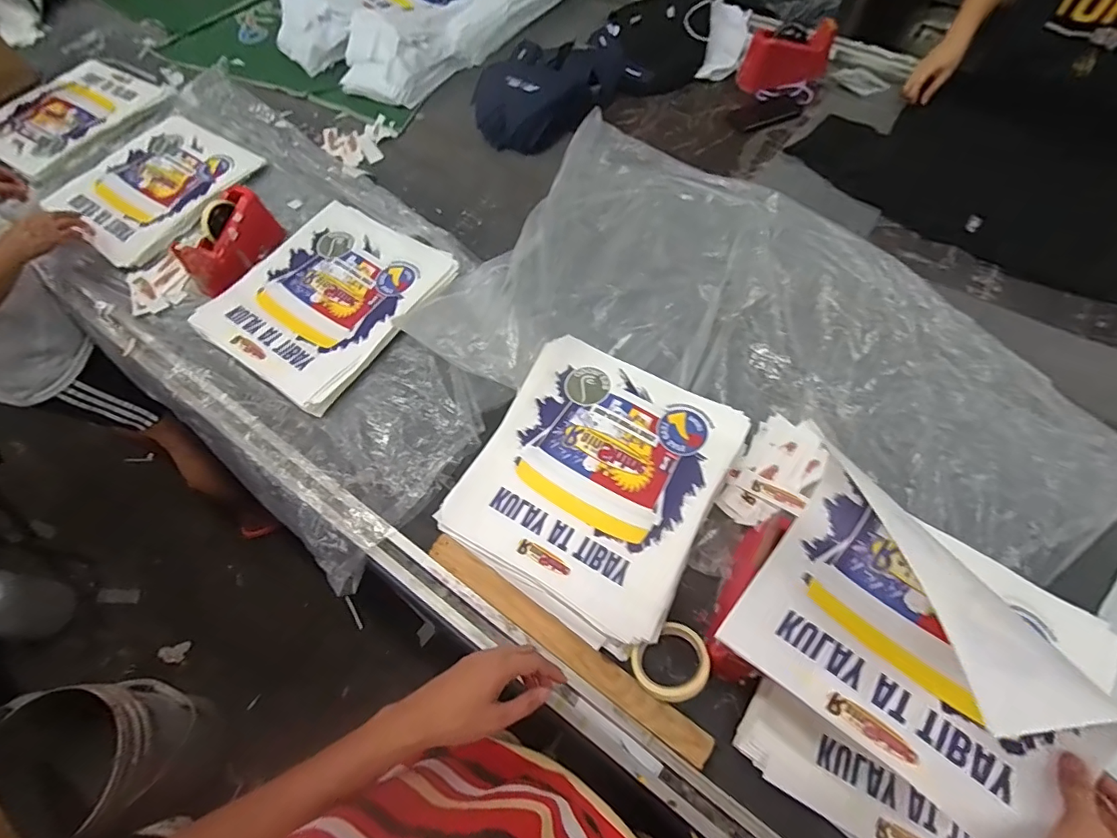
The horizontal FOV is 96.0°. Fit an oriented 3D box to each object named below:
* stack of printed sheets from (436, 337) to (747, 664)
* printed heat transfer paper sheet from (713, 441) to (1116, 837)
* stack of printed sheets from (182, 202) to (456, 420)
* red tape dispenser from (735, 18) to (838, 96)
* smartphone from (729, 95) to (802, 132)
[{"bbox_3d":[0.054,0.082,0.757,0.351,0.025,0.394,27,66,15],"label":"stack of printed sheets"},{"bbox_3d":[0.364,0.221,0.501,0.289,0.152,0.230,38,69,20],"label":"printed heat transfer paper sheet"},{"bbox_3d":[-0.444,-0.236,0.967,0.352,0.036,0.385,31,67,17],"label":"stack of printed sheets"},{"bbox_3d":[0.548,-0.869,1.211,0.213,0.105,0.081,-10,62,-3],"label":"red tape dispenser"},{"bbox_3d":[0.500,-0.741,1.215,0.175,0.010,0.088,-17,63,-7],"label":"smartphone"}]

